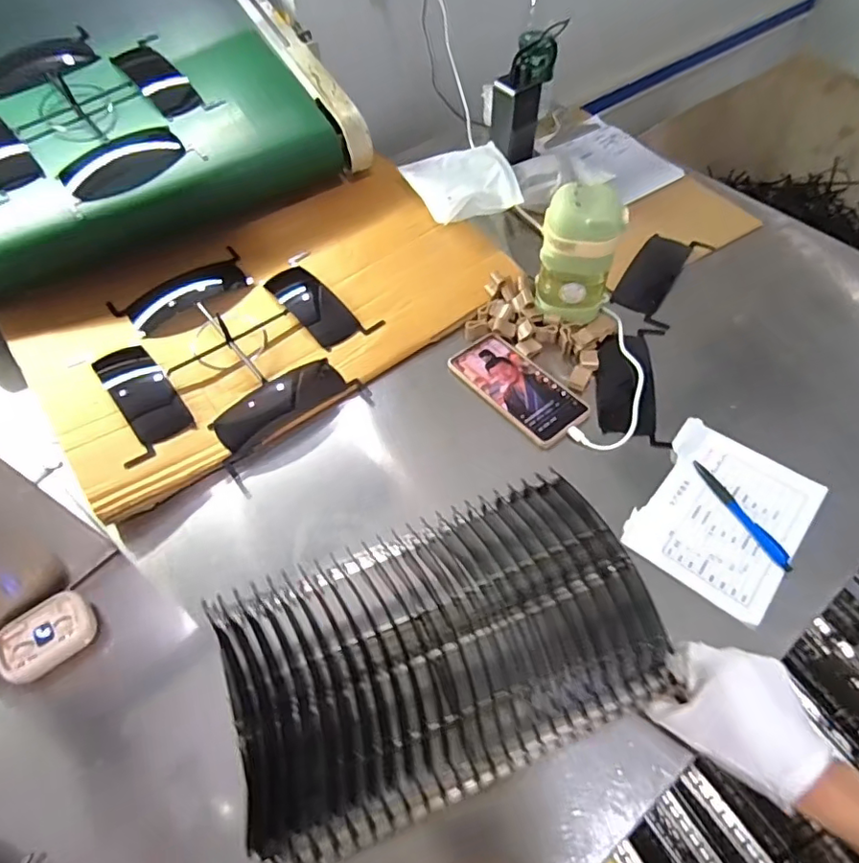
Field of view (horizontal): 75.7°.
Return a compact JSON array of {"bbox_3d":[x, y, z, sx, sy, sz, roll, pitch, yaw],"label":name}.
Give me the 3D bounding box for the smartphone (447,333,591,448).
[{"bbox_3d":[0.099,-0.054,0.627,0.079,0.007,0.161,-34,61,-20],"label":"smartphone"}]

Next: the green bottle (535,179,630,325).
[{"bbox_3d":[0.171,-0.196,0.640,0.084,0.157,0.070,13,57,10],"label":"green bottle"}]

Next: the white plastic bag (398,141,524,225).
[{"bbox_3d":[0.045,-0.350,0.793,0.141,0.046,0.138,-16,56,-9],"label":"white plastic bag"}]

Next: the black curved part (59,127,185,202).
[{"bbox_3d":[-0.391,-0.345,0.711,0.150,0.020,0.085,-37,62,-22],"label":"black curved part"}]

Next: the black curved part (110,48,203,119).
[{"bbox_3d":[-0.377,-0.489,0.768,0.062,0.008,0.148,-40,79,-22],"label":"black curved part"}]

